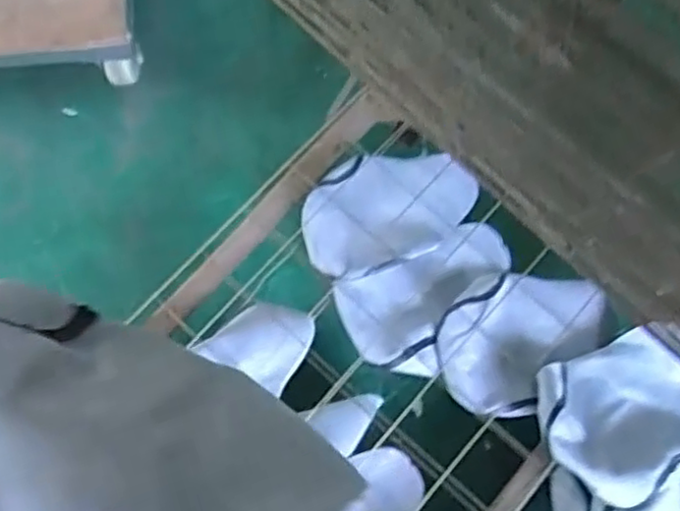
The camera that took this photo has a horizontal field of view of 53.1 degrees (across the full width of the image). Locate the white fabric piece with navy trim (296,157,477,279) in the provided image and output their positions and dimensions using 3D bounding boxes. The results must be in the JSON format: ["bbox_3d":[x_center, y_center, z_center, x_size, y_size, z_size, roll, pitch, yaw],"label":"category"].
[{"bbox_3d":[0.067,-0.081,1.084,0.271,0.038,0.185,-22,69,-8],"label":"white fabric piece with navy trim"}]

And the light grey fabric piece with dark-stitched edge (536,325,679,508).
[{"bbox_3d":[0.420,0.224,0.976,0.269,0.058,0.206,-21,75,-4],"label":"light grey fabric piece with dark-stitched edge"}]

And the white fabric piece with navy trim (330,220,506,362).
[{"bbox_3d":[0.137,0.060,1.050,0.275,0.038,0.147,-25,75,-5],"label":"white fabric piece with navy trim"}]

